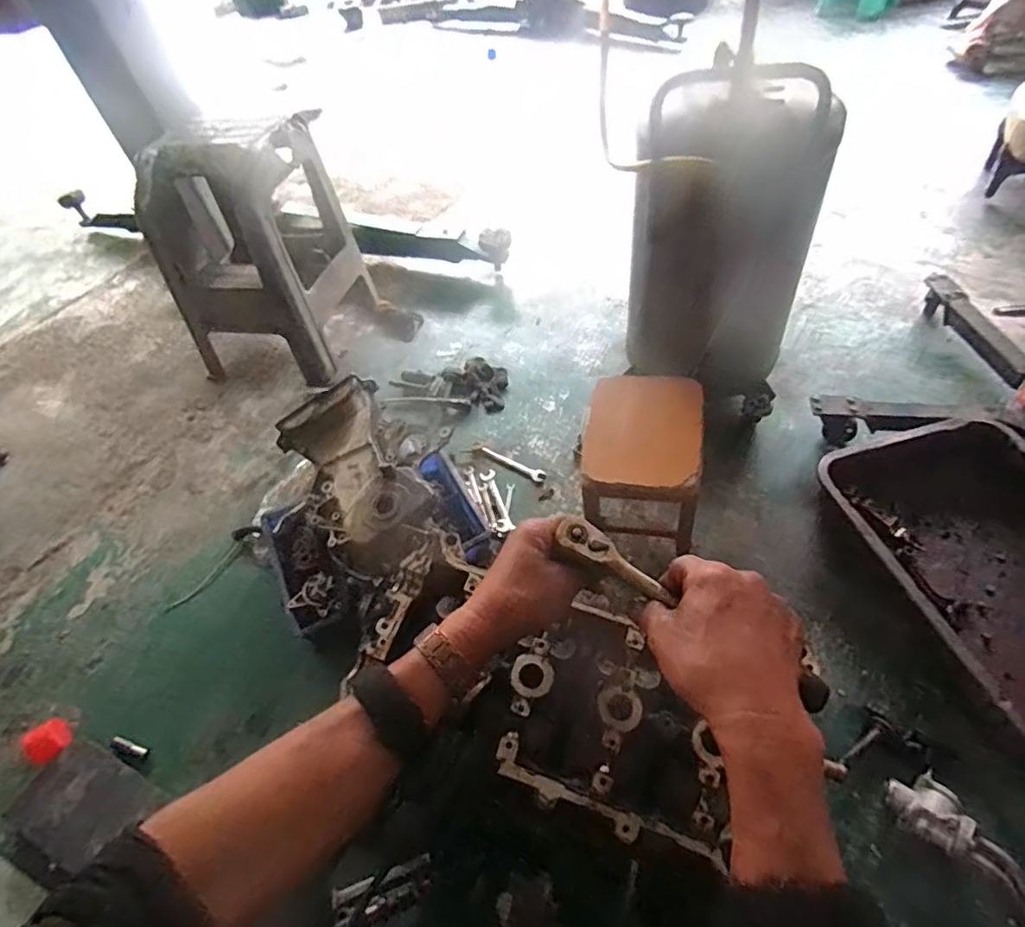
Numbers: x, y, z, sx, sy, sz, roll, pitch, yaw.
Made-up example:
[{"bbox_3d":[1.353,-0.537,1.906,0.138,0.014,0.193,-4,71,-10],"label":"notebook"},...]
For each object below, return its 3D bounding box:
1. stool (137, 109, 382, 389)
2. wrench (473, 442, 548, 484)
[{"bbox_3d":[-0.770,-0.608,1.644,0.503,0.583,0.439,3,52,11],"label":"stool"},{"bbox_3d":[-0.010,-0.007,1.425,0.214,0.015,0.031,25,59,25],"label":"wrench"}]

